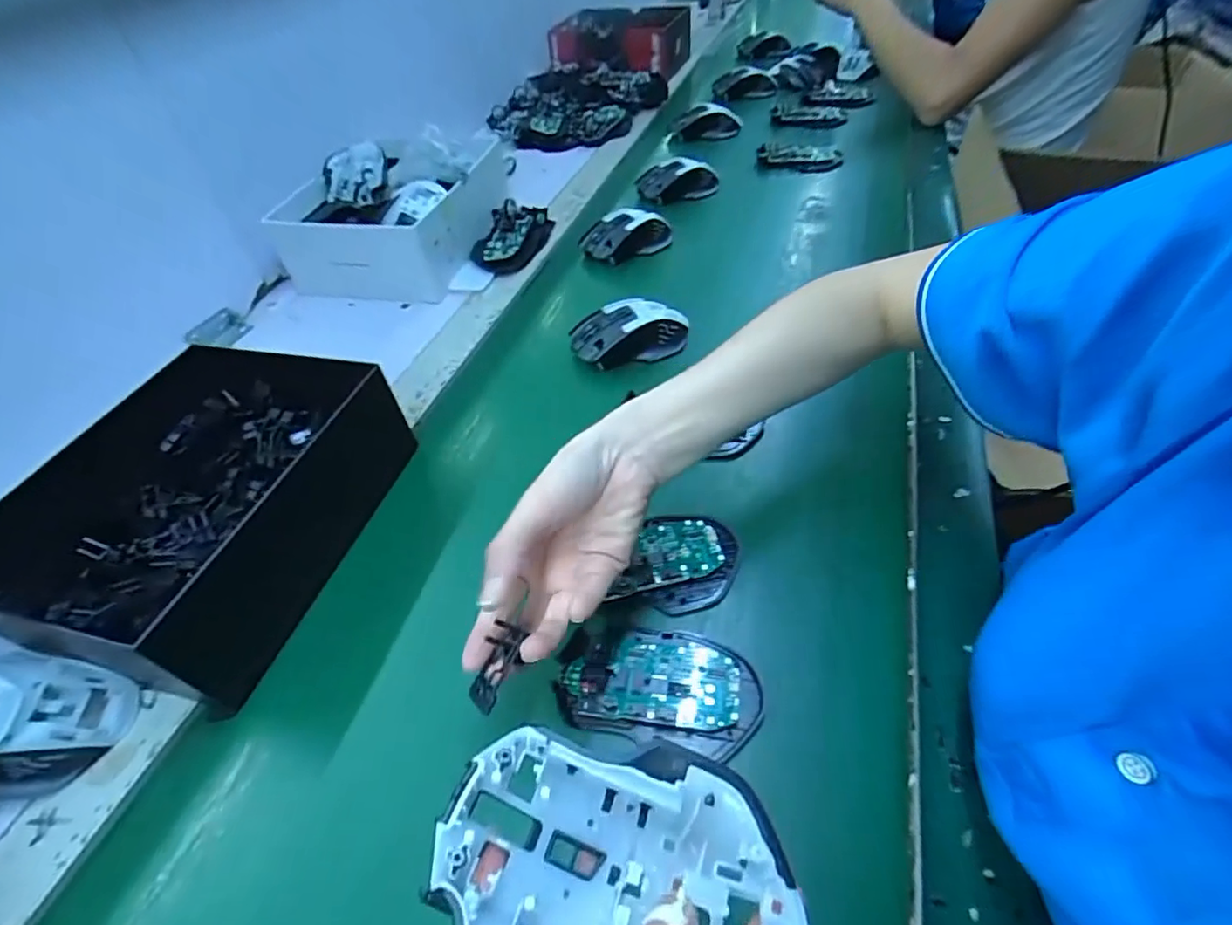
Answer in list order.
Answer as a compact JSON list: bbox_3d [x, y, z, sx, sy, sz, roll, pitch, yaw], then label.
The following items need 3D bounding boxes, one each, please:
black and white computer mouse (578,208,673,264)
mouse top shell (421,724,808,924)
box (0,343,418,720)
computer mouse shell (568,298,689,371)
[{"bbox_3d":[0.009,-0.267,0.677,0.105,0.033,0.061,-20,48,-12],"label":"black and white computer mouse"},{"bbox_3d":[0.001,0.132,0.187,0.110,0.039,0.070,1,48,8],"label":"mouse top shell"},{"bbox_3d":[-0.291,0.025,0.412,0.198,0.083,0.226,9,50,15],"label":"box"},{"bbox_3d":[0.014,-0.123,0.541,0.109,0.038,0.054,-13,48,-5],"label":"computer mouse shell"}]

